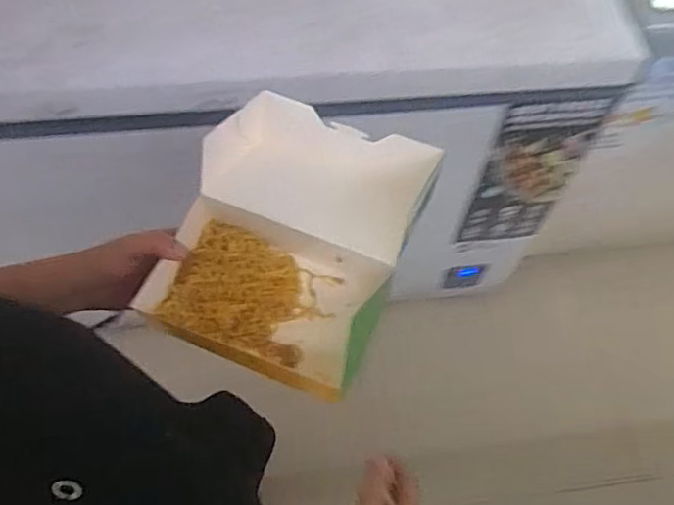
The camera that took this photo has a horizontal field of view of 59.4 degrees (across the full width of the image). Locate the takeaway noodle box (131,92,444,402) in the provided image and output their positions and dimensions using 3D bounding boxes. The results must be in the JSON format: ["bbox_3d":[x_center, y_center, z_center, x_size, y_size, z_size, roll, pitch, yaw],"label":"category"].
[{"bbox_3d":[-0.036,-0.016,0.508,0.182,0.079,0.228,21,66,11],"label":"takeaway noodle box"}]

